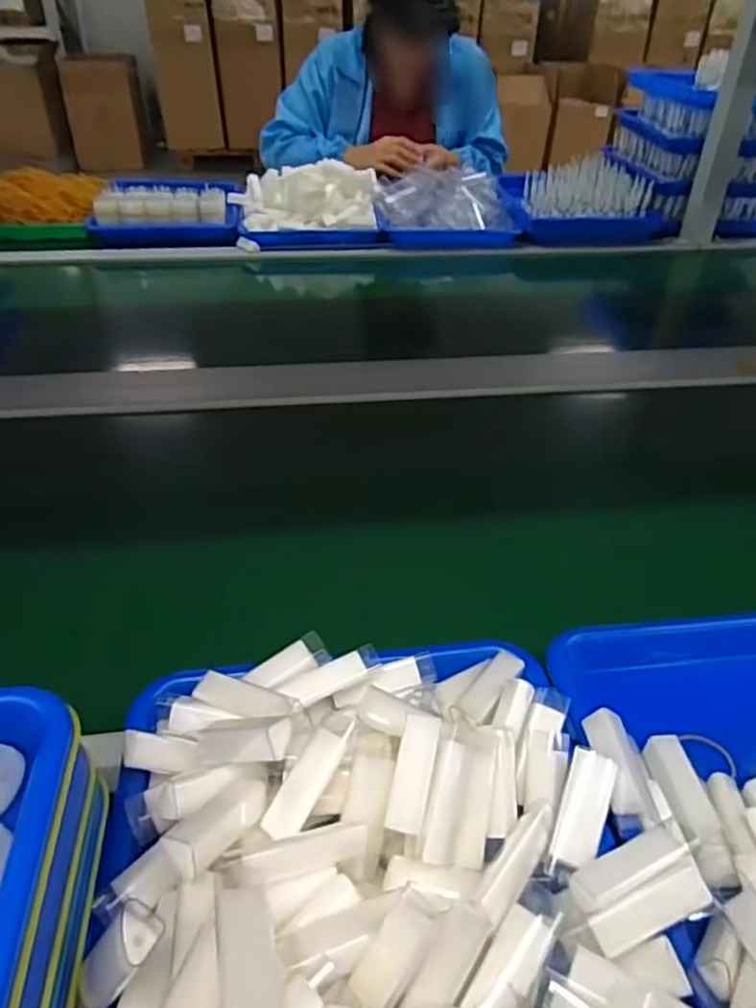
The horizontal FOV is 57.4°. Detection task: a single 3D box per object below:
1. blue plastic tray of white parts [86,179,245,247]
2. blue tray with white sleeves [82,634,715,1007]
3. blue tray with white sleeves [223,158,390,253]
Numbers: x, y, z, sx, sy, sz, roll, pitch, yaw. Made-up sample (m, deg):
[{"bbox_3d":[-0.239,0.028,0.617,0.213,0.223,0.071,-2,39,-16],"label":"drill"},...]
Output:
[{"bbox_3d":[-0.361,-0.492,1.175,0.243,0.080,0.115,-1,38,-4],"label":"blue plastic tray of white parts"},{"bbox_3d":[0.009,0.183,0.293,0.261,0.074,0.322,-4,38,-8],"label":"blue tray with white sleeves"},{"bbox_3d":[-0.116,-0.515,1.188,0.254,0.098,0.172,-6,39,-11],"label":"blue tray with white sleeves"}]

